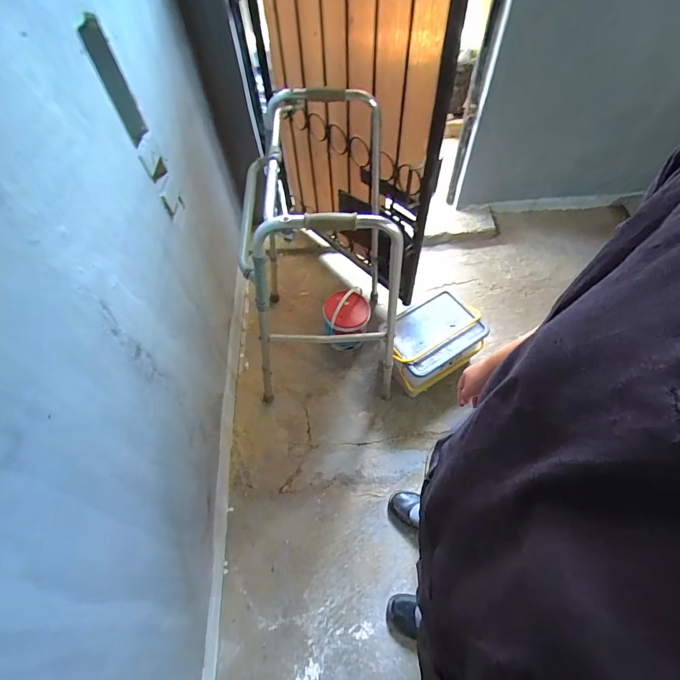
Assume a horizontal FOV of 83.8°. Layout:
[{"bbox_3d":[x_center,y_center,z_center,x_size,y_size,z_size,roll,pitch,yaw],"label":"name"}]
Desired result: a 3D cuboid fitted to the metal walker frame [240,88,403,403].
[{"bbox_3d":[-0.070,-0.273,1.263,0.516,0.895,0.664,1,59,4],"label":"metal walker frame"}]

